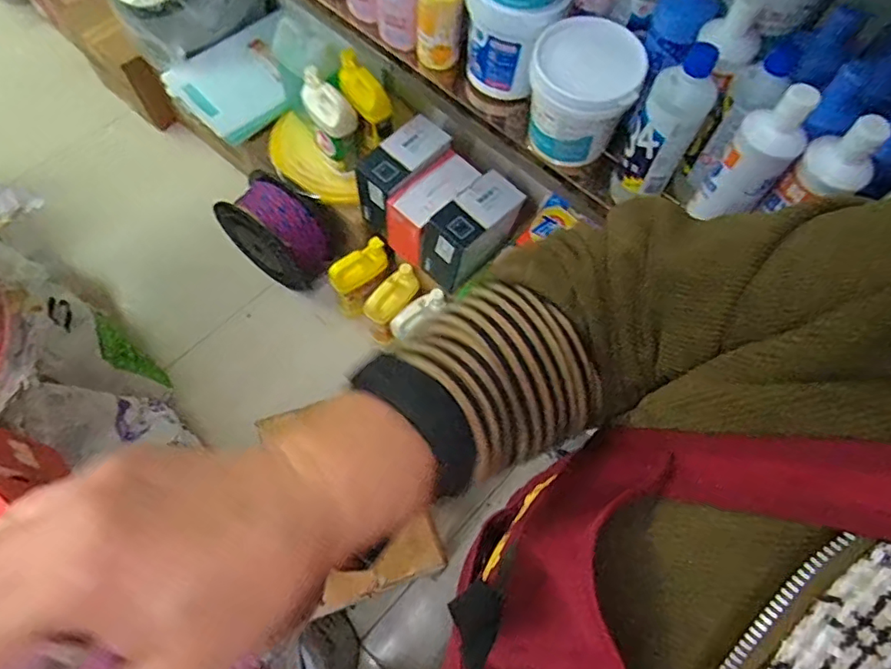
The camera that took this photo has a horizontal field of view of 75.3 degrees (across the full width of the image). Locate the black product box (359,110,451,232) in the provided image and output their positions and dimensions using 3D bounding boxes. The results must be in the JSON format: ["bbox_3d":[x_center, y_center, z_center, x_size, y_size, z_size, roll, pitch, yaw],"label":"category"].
[{"bbox_3d":[-0.087,-0.346,1.278,0.109,0.171,0.206,41,71,15],"label":"black product box"}]

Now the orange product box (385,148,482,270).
[{"bbox_3d":[-0.027,-0.270,1.253,0.098,0.160,0.195,41,71,15],"label":"orange product box"}]

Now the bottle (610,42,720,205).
[{"bbox_3d":[0.244,-0.226,0.644,0.071,0.171,0.083,16,66,6],"label":"bottle"}]

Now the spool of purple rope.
[{"bbox_3d":[-0.405,-0.250,1.445,0.271,0.232,0.157,31,69,11],"label":"spool of purple rope"}]

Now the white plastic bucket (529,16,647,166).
[{"bbox_3d":[0.163,-0.290,0.703,0.124,0.126,0.120,1,66,-1],"label":"white plastic bucket"}]

